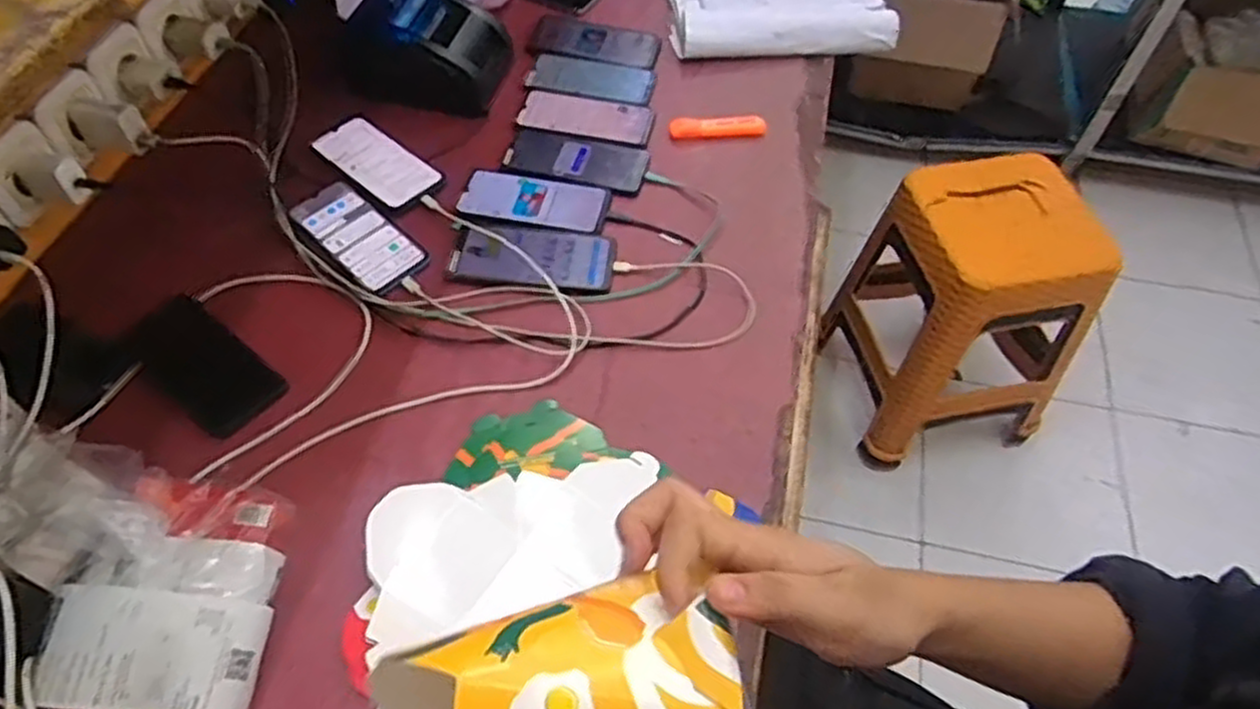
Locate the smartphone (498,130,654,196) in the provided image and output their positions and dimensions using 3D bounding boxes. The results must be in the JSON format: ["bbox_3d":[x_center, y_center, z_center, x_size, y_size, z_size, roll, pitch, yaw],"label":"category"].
[{"bbox_3d":[-0.062,-0.231,0.920,0.163,0.005,0.082,12,55,7],"label":"smartphone"}]

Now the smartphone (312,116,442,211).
[{"bbox_3d":[-0.294,-0.230,0.904,0.172,0.008,0.080,38,63,23],"label":"smartphone"}]

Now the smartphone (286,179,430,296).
[{"bbox_3d":[-0.289,-0.128,0.835,0.163,0.012,0.074,39,63,23],"label":"smartphone"}]

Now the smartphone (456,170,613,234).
[{"bbox_3d":[-0.107,-0.174,0.876,0.164,0.007,0.071,8,55,5],"label":"smartphone"}]

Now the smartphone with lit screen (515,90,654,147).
[{"bbox_3d":[-0.054,-0.292,0.965,0.160,0.010,0.066,11,55,7],"label":"smartphone with lit screen"}]

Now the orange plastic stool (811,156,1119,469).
[{"bbox_3d":[0.627,-0.079,1.486,0.361,0.477,0.332,-12,56,-10],"label":"orange plastic stool"}]

